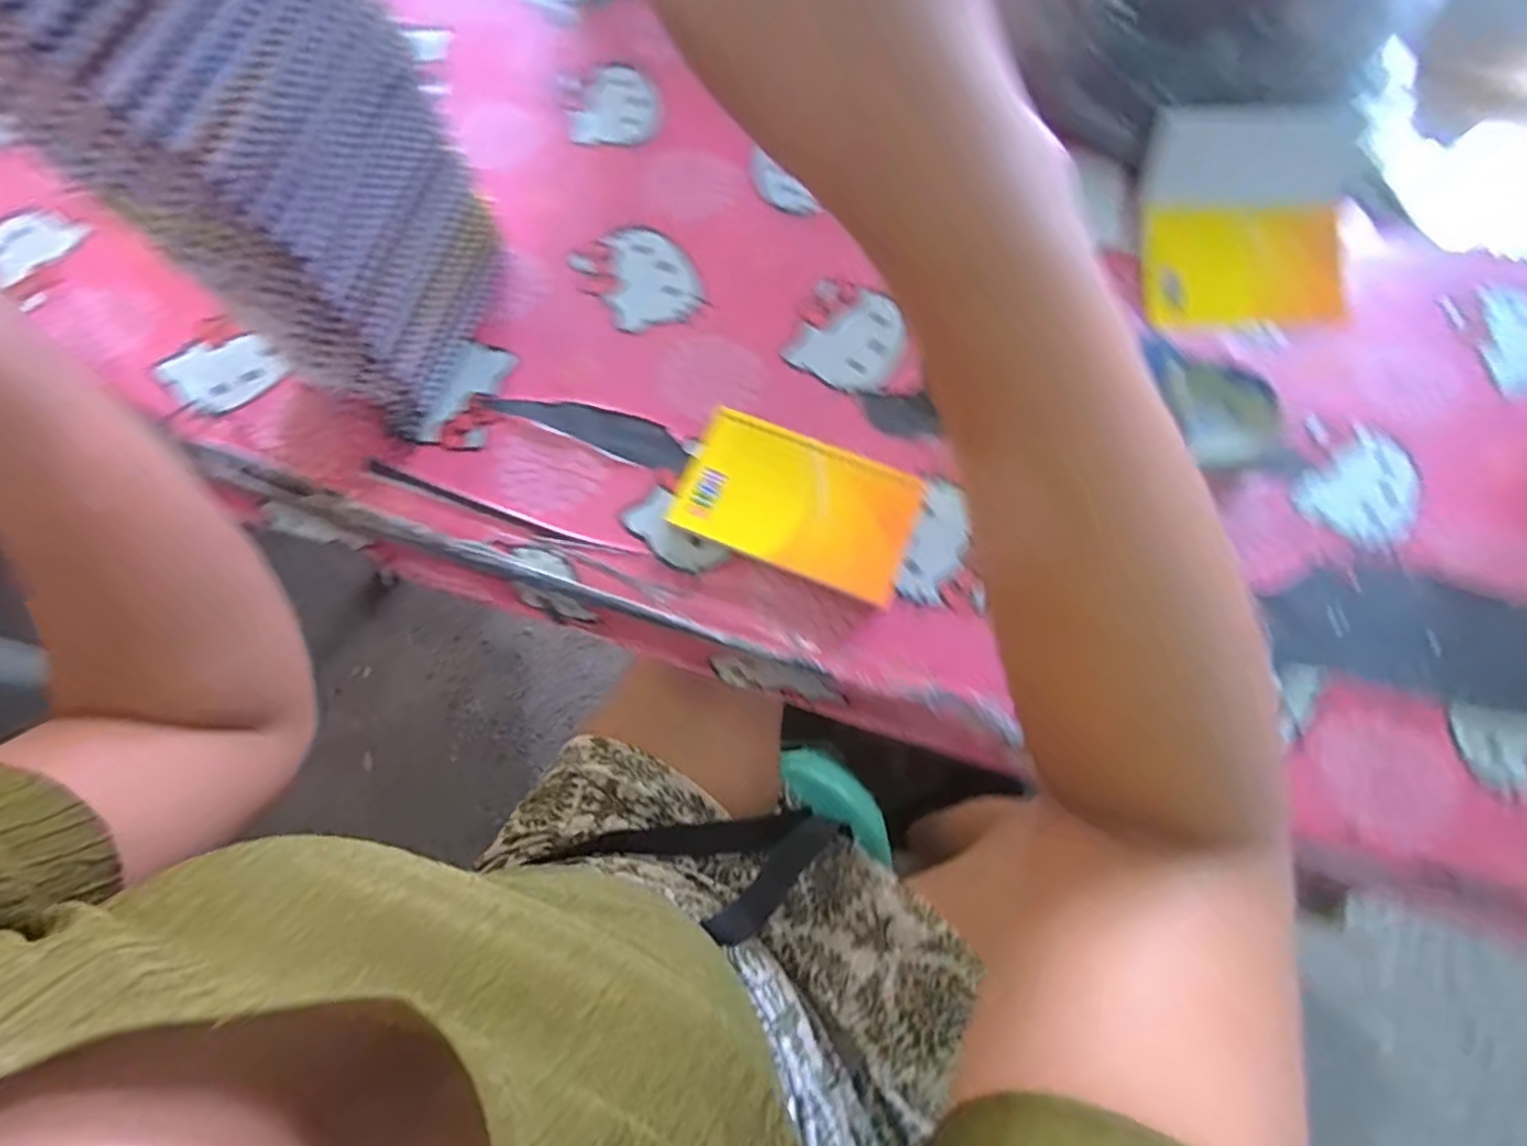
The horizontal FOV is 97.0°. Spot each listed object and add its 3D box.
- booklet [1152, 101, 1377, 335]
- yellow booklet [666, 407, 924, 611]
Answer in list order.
[{"bbox_3d":[0.321,-0.230,0.442,0.135,0.018,0.132,-4,96,0],"label":"booklet"},{"bbox_3d":[0.020,-0.041,0.387,0.131,0.006,0.080,22,75,7],"label":"yellow booklet"}]

